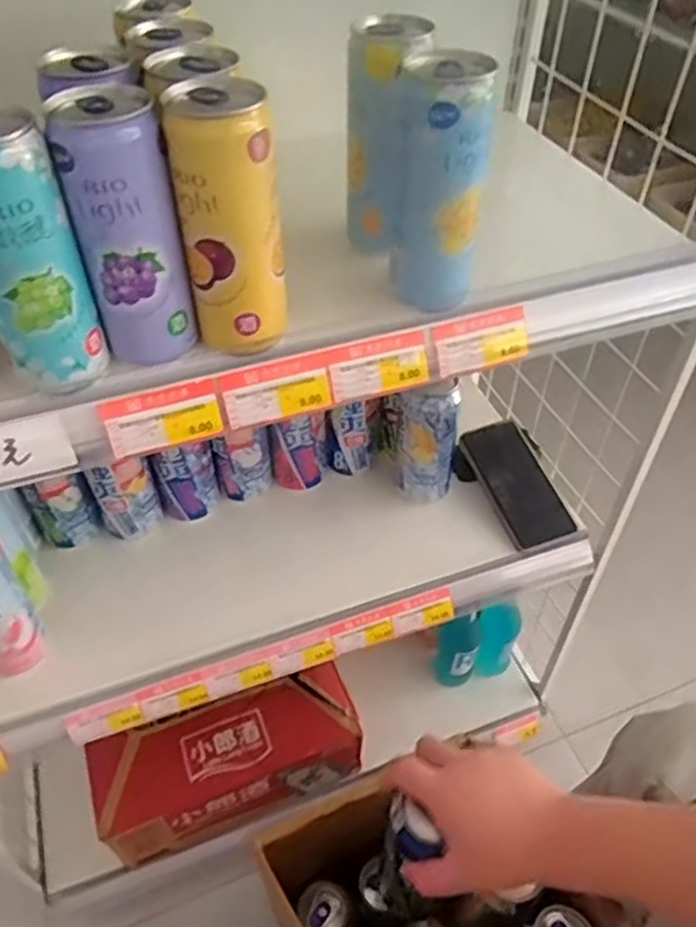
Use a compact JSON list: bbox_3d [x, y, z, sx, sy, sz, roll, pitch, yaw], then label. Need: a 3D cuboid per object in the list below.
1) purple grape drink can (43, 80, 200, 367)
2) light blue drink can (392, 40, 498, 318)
[{"bbox_3d":[-0.120,-0.126,0.391,0.057,0.137,0.051,-12,49,-13],"label":"purple grape drink can"},{"bbox_3d":[0.057,-0.168,0.437,0.058,0.141,0.051,6,48,4],"label":"light blue drink can"}]

